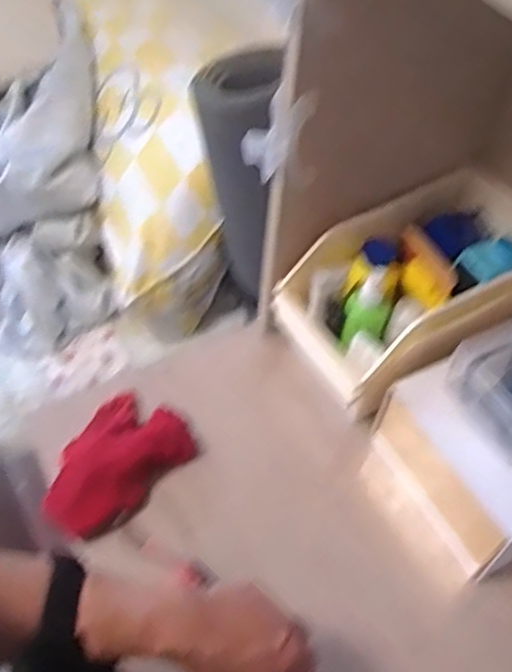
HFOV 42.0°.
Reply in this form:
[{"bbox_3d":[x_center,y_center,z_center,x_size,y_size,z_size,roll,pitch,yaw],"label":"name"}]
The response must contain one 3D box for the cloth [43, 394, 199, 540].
[{"bbox_3d":[-0.155,0.127,0.704,0.115,0.060,0.165,38,59,22],"label":"cloth"}]

